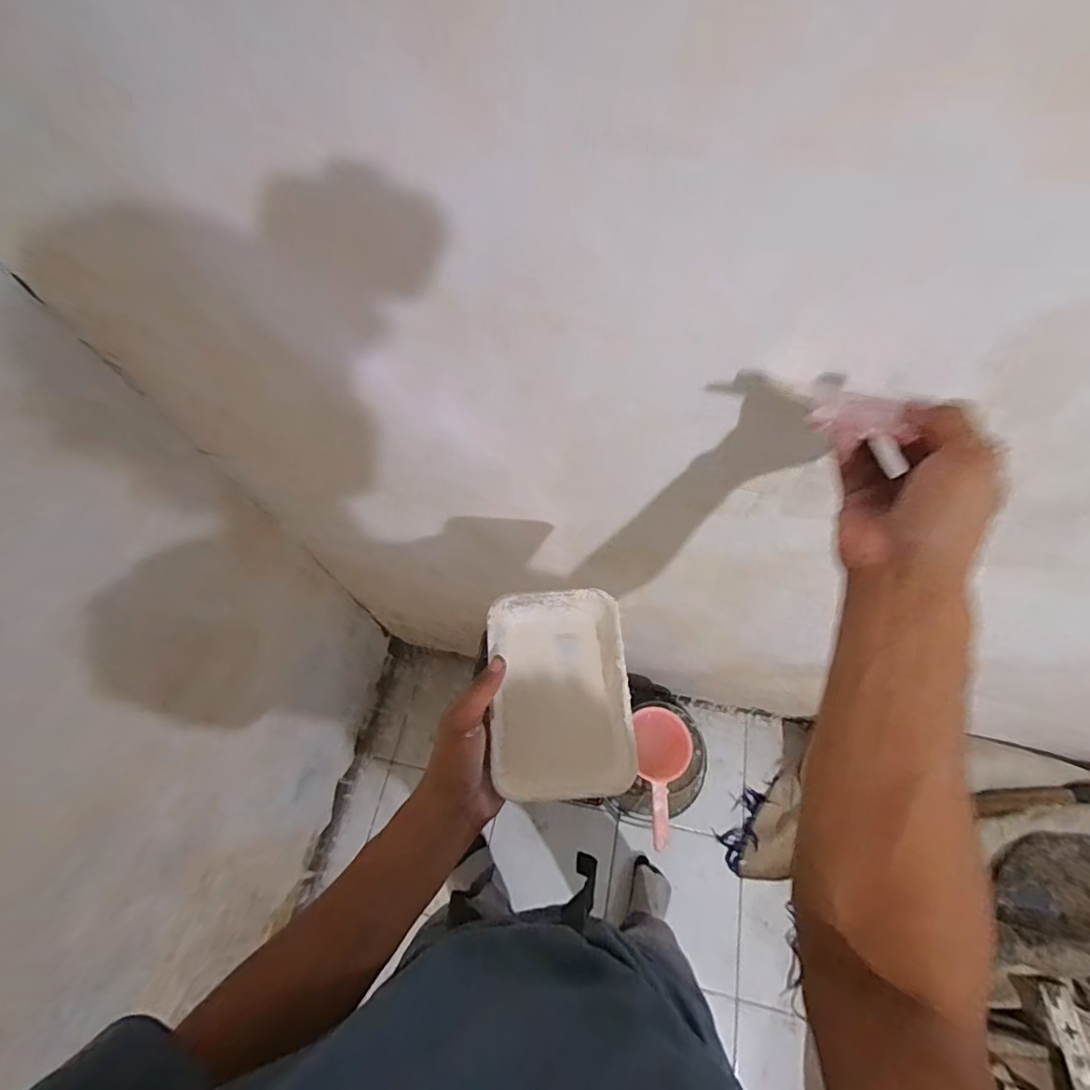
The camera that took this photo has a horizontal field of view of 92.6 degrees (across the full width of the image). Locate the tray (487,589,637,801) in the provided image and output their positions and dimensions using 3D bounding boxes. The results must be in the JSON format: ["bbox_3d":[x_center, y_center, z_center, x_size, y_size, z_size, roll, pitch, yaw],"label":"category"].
[{"bbox_3d":[0.012,0.129,0.465,0.116,0.048,0.169,-4,65,-1],"label":"tray"}]

